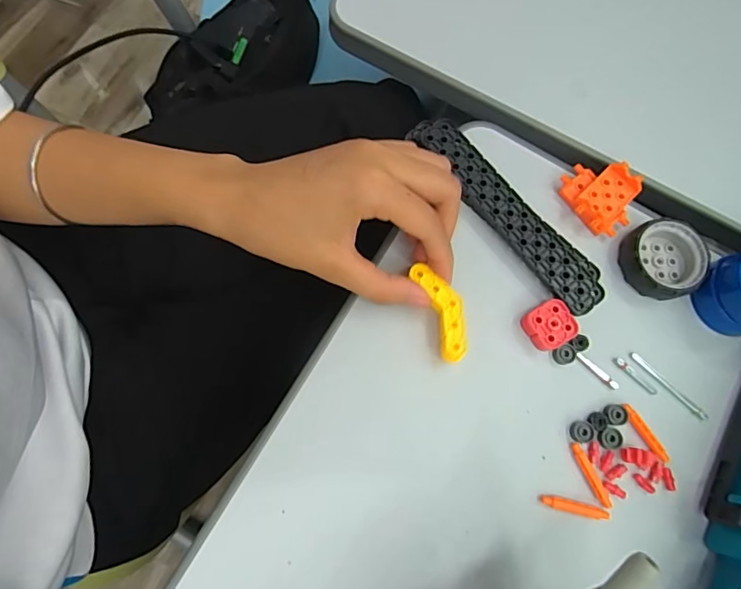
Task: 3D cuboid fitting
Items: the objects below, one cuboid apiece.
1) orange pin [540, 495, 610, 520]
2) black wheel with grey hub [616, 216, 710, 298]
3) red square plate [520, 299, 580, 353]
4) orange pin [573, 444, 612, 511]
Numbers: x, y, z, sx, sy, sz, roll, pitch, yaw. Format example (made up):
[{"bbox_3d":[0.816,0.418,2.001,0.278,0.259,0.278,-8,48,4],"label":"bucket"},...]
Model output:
[{"bbox_3d":[0.114,0.118,0.273,0.038,0.004,0.007,15,76,0],"label":"orange pin"},{"bbox_3d":[0.183,-0.022,0.308,0.047,0.018,0.047,1,76,-3],"label":"black wheel with grey hub"},{"bbox_3d":[0.108,0.019,0.295,0.028,0.012,0.028,-32,80,-10],"label":"red square plate"},{"bbox_3d":[0.125,0.102,0.278,0.006,0.004,0.037,-23,79,-9],"label":"orange pin"}]

